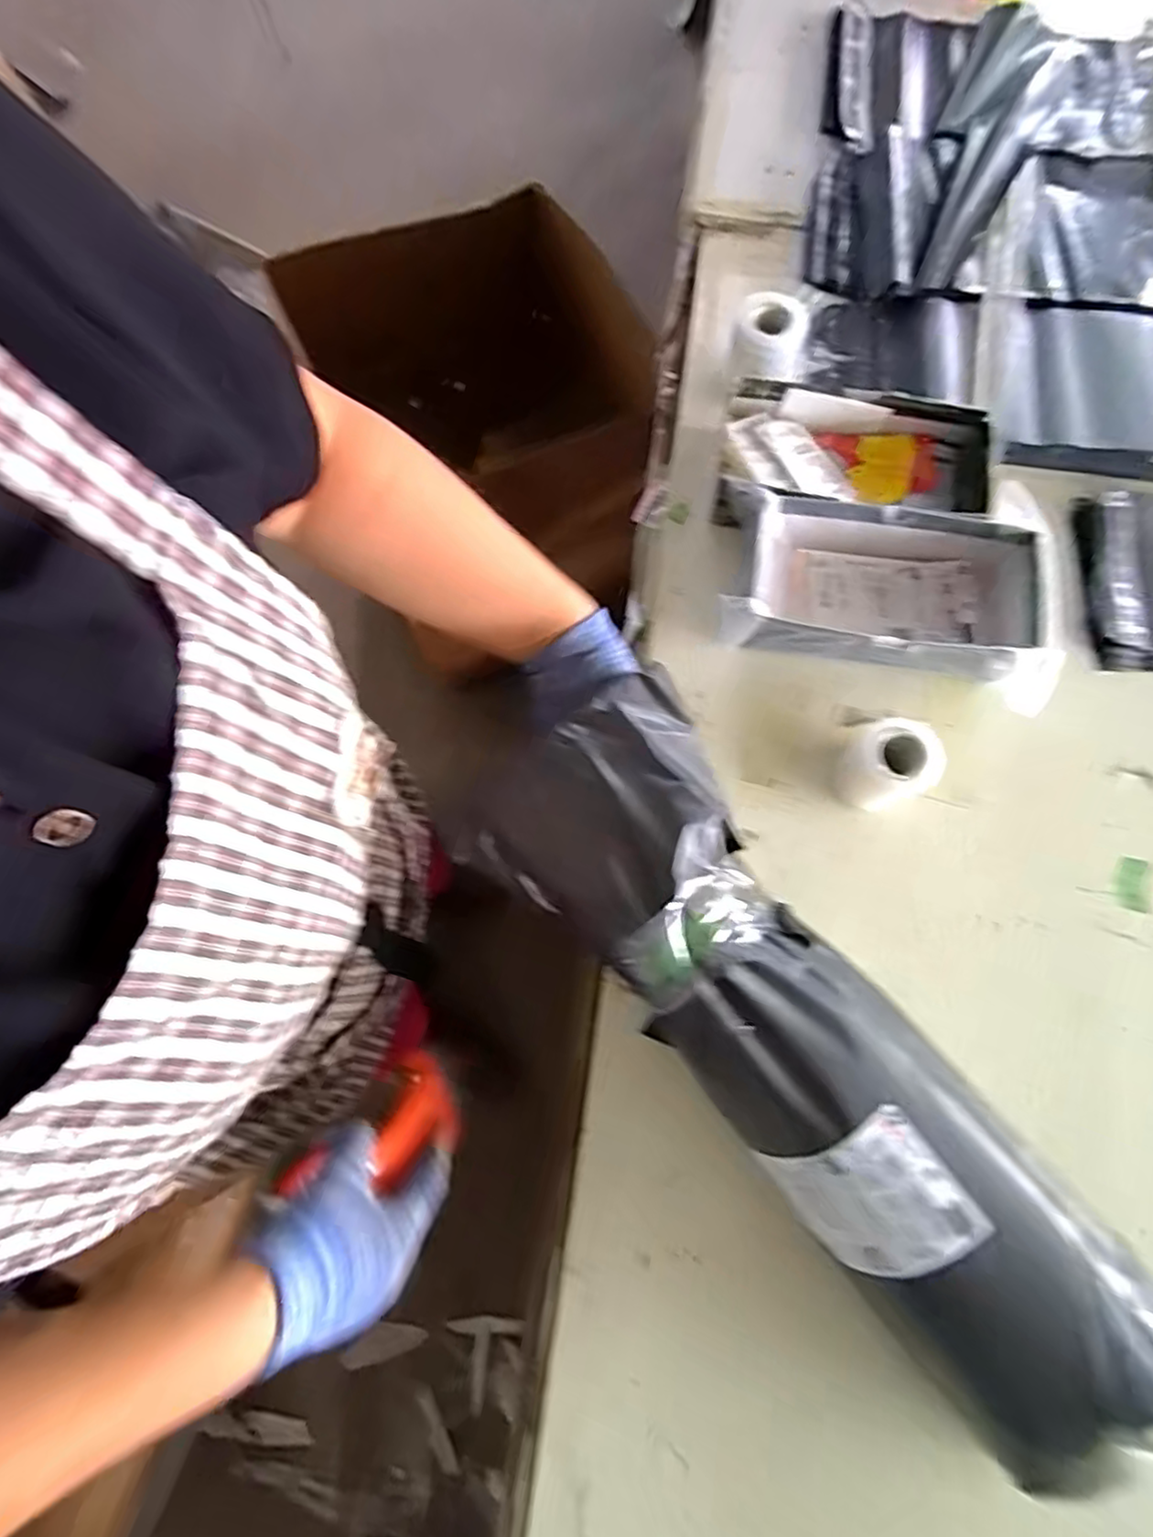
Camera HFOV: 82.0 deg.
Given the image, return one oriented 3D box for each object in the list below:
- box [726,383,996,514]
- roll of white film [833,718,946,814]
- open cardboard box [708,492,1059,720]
[{"bbox_3d":[0.237,-0.261,0.566,0.223,0.055,0.107,10,75,2],"label":"box"},{"bbox_3d":[0.227,0.000,0.498,0.062,0.073,0.057,0,74,0],"label":"roll of white film"},{"bbox_3d":[0.244,-0.135,0.537,0.246,0.071,0.133,14,75,3],"label":"open cardboard box"}]

